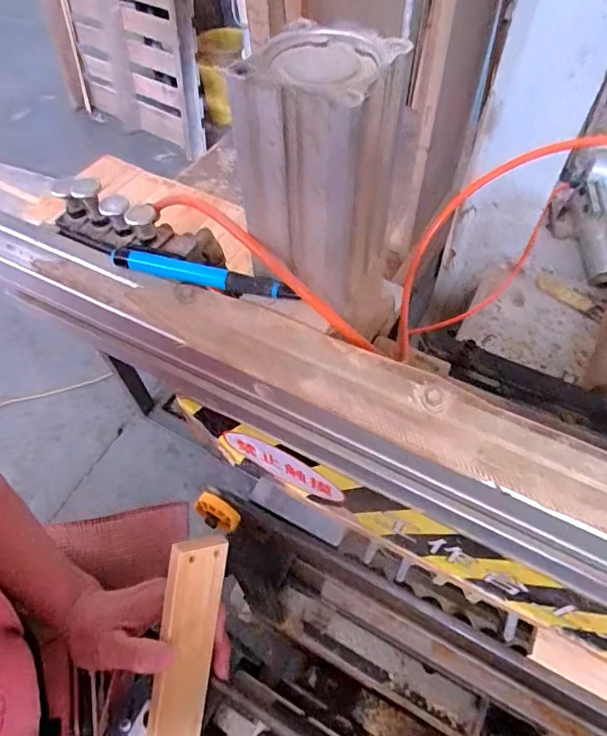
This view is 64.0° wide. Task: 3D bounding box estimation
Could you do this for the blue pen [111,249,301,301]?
[{"bbox_3d":[-0.063,-0.057,0.297,0.118,0.016,0.011,10,56,9],"label":"blue pen"}]

